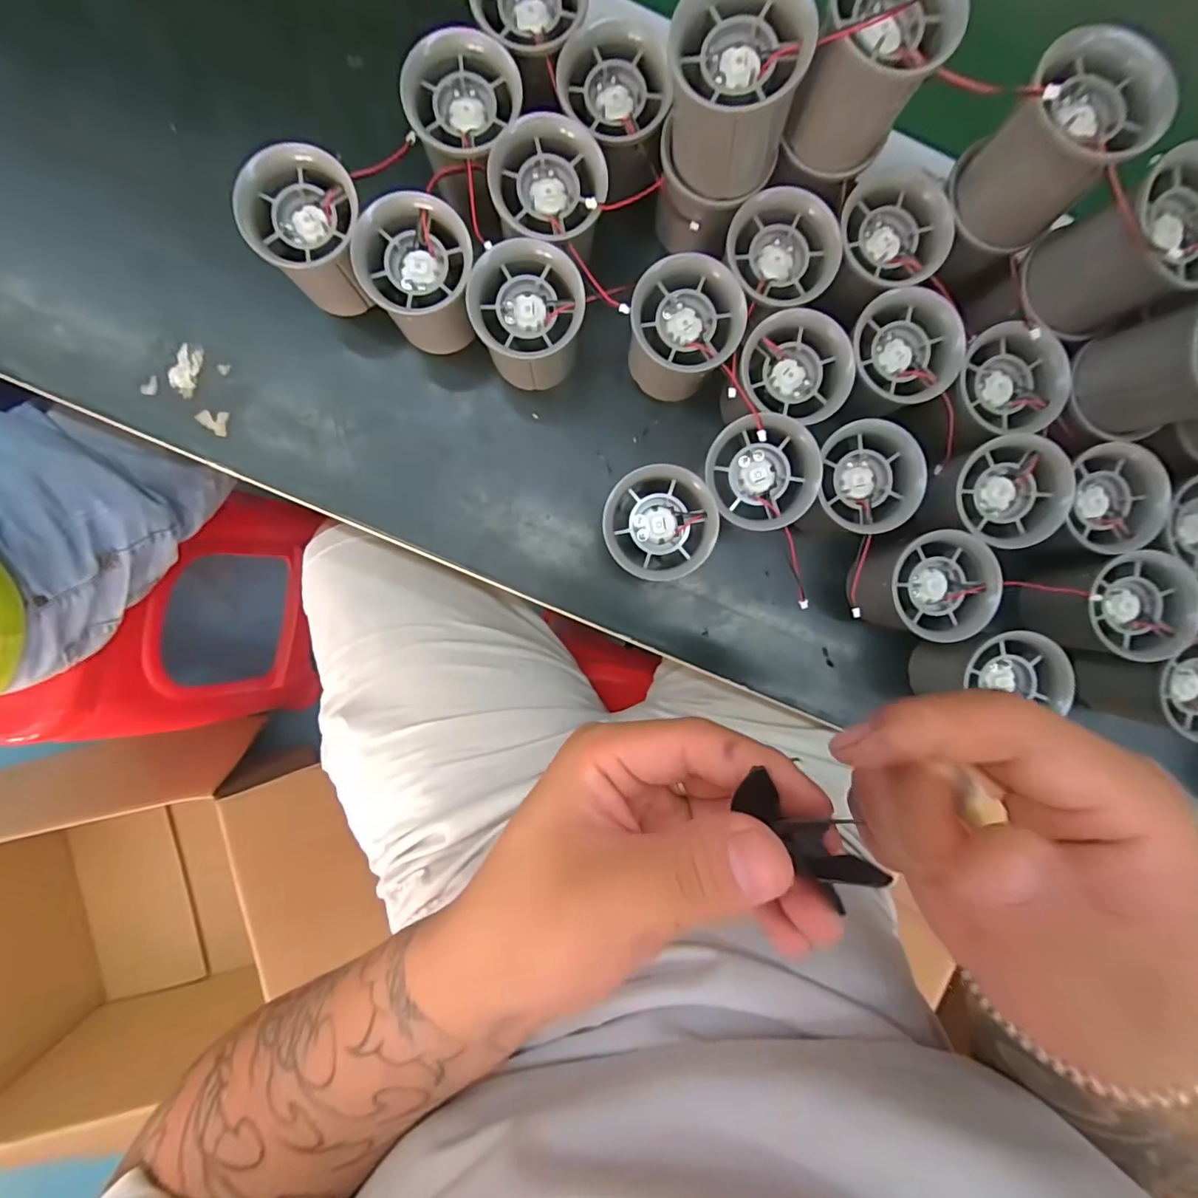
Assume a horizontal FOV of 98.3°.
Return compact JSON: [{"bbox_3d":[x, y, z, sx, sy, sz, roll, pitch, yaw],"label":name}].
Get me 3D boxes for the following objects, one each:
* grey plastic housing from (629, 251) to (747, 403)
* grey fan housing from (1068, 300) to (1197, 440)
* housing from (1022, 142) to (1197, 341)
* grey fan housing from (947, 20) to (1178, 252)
[{"bbox_3d":[0.043,-0.140,0.278,0.055,0.054,0.052,0,90,-3],"label":"grey plastic housing"},{"bbox_3d":[0.268,-0.106,0.241,0.054,0.061,0.057,-27,92,-2],"label":"grey fan housing"},{"bbox_3d":[0.237,-0.154,0.237,0.057,0.065,0.054,-31,92,-2],"label":"housing"},{"bbox_3d":[0.200,-0.200,0.234,0.055,0.062,0.048,41,89,-2],"label":"grey fan housing"}]

